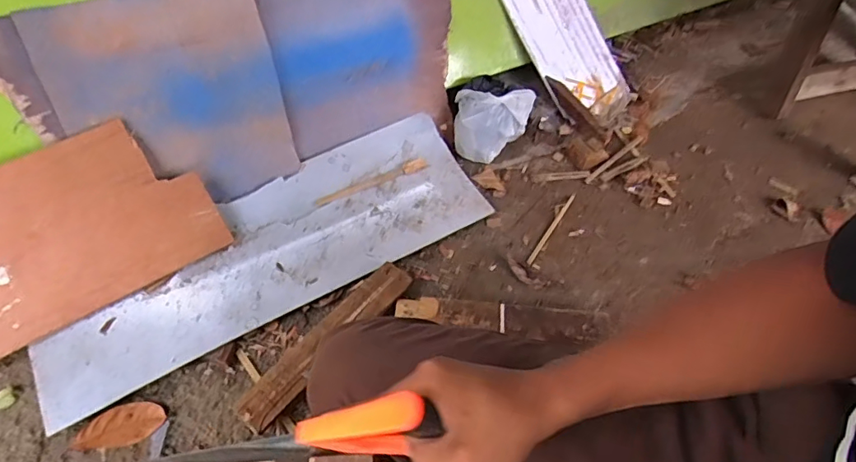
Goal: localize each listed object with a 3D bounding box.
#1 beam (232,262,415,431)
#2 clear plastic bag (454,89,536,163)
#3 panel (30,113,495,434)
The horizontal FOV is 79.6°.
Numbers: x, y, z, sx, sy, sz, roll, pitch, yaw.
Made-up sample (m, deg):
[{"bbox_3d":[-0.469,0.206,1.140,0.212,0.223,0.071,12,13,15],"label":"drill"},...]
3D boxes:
[{"bbox_3d":[-0.168,0.185,0.879,0.071,0.037,0.360,38,63,21],"label":"beam"},{"bbox_3d":[0.141,-0.230,1.125,0.163,0.139,0.110,6,55,-2],"label":"clear plastic bag"},{"bbox_3d":[-0.294,0.032,0.982,0.862,0.044,0.278,-27,68,-18],"label":"panel"}]

